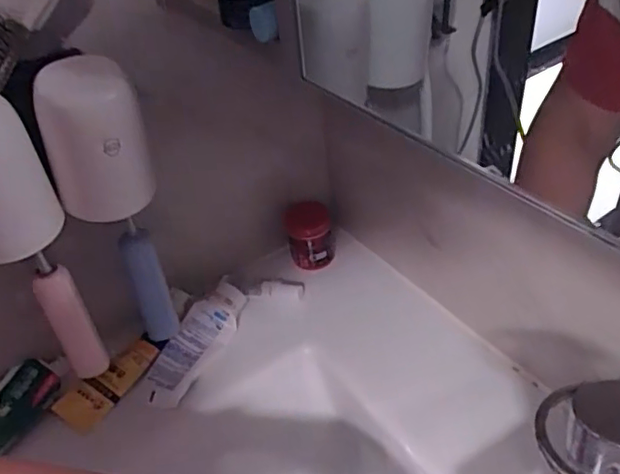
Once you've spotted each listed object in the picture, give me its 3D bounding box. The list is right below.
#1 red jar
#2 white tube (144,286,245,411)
[{"bbox_3d":[0.001,0.002,0.702,0.056,0.079,0.048,-9,40,-1],"label":"red jar"},{"bbox_3d":[-0.119,0.107,0.599,0.048,0.027,0.146,16,46,26],"label":"white tube"}]

